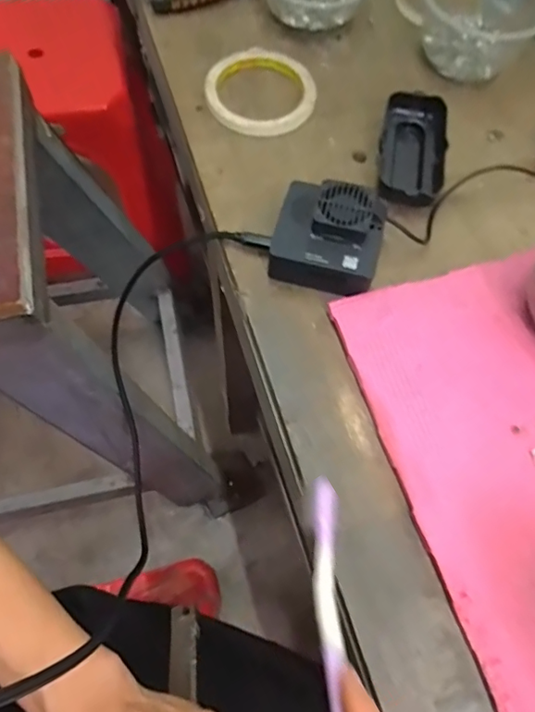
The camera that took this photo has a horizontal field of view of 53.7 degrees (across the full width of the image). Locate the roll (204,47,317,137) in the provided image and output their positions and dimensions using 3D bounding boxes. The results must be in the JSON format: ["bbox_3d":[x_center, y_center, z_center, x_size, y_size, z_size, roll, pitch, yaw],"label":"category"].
[{"bbox_3d":[-0.006,-0.242,0.476,0.098,0.015,0.106,0,67,0],"label":"roll"}]

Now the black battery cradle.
[{"bbox_3d":[0.122,-0.176,0.445,0.053,0.022,0.106,12,67,5],"label":"black battery cradle"}]

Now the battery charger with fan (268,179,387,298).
[{"bbox_3d":[0.046,-0.090,0.392,0.076,0.039,0.070,16,68,6],"label":"battery charger with fan"}]

